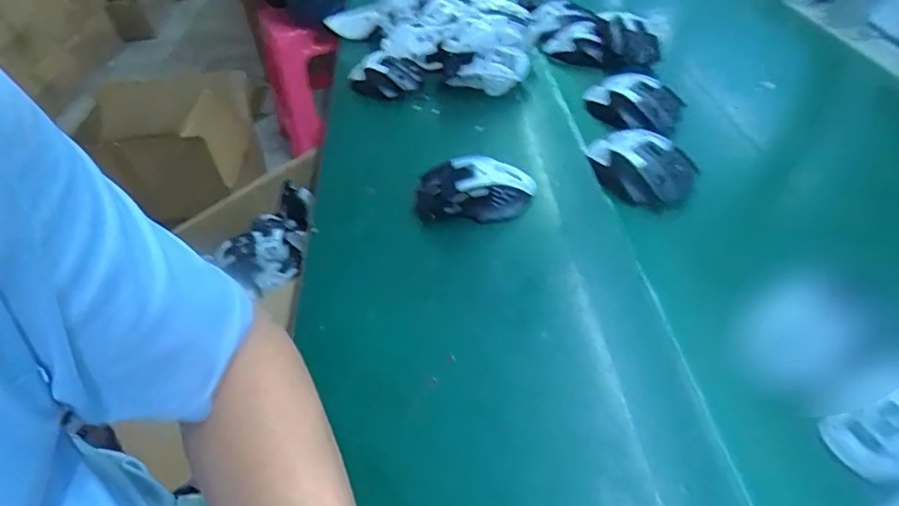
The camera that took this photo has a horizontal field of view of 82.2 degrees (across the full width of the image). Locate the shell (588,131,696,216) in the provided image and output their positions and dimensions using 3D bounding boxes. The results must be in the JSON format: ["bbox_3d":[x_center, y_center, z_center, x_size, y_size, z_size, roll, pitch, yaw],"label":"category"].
[{"bbox_3d":[0.193,-0.089,0.526,0.074,0.038,0.116,-22,47,-15],"label":"shell"}]

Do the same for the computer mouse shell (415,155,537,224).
[{"bbox_3d":[0.025,-0.066,0.515,0.114,0.037,0.062,-2,45,5],"label":"computer mouse shell"}]

